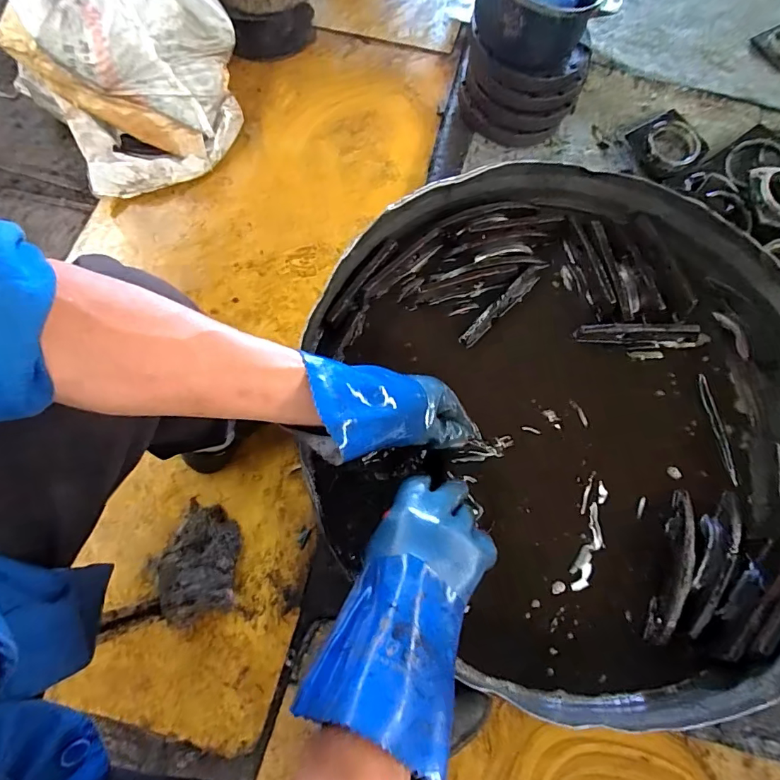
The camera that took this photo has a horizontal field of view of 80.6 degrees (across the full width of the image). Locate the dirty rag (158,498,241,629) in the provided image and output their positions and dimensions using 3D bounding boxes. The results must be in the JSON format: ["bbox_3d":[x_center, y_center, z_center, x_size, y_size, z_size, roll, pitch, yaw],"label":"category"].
[{"bbox_3d":[-0.320,0.284,0.767,0.116,0.065,0.195,-4,71,-1],"label":"dirty rag"}]

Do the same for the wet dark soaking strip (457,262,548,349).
[{"bbox_3d":[0.144,-0.109,0.567,0.021,0.016,0.156,43,75,11],"label":"wet dark soaking strip"}]

